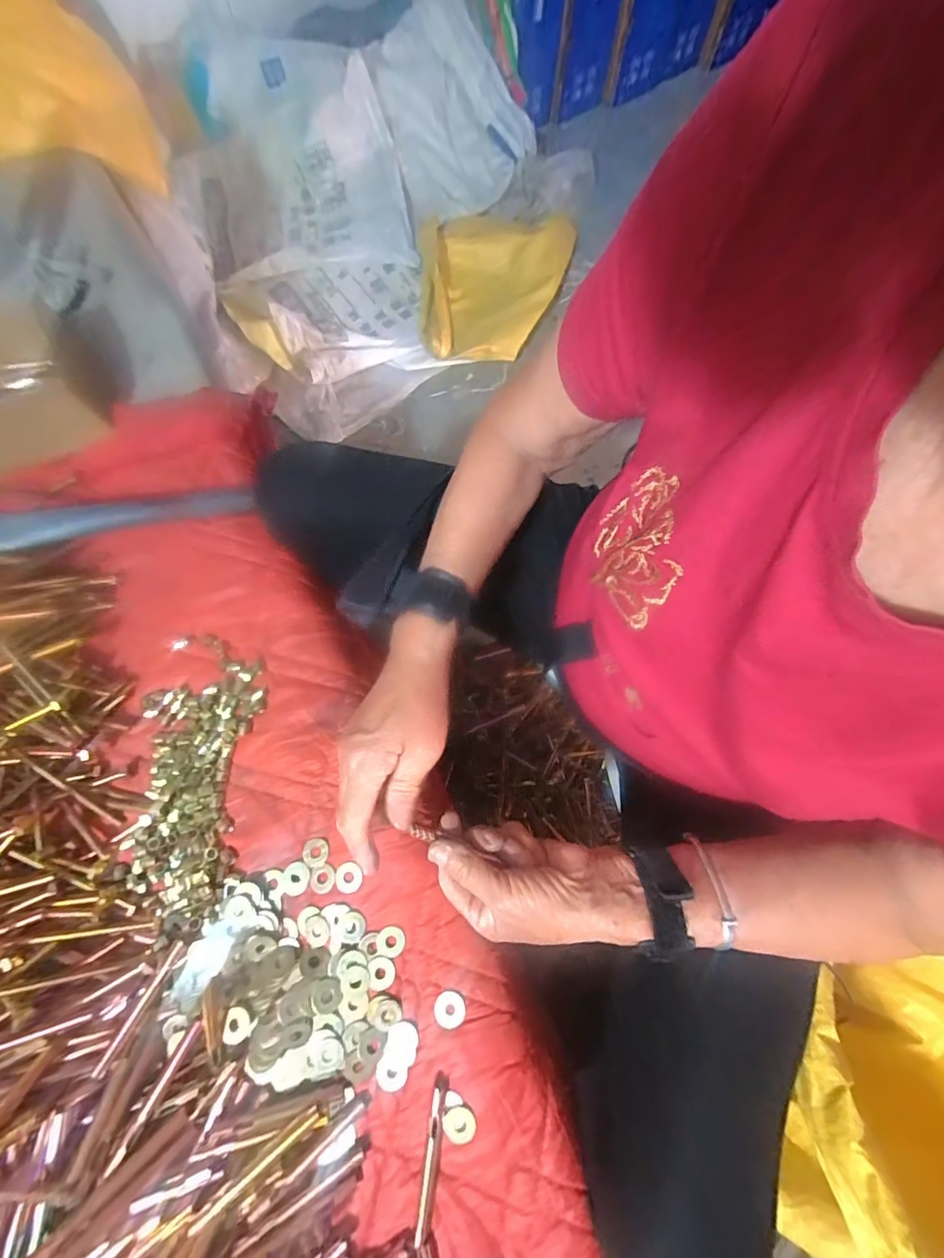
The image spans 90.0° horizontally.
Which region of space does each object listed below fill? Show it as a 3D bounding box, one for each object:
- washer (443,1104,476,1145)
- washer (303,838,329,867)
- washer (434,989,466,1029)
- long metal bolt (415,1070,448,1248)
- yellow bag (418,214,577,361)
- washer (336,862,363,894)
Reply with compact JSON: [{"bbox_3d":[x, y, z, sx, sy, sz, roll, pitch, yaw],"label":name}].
[{"bbox_3d":[-0.009,0.353,0.336,0.023,0.004,0.023,0,74,1],"label":"washer"},{"bbox_3d":[-0.130,0.186,0.392,0.021,0.004,0.022,0,74,1],"label":"washer"},{"bbox_3d":[-0.017,0.291,0.361,0.023,0.004,0.023,-2,59,4],"label":"washer"},{"bbox_3d":[-0.028,0.370,0.329,0.010,0.009,0.096,8,74,4],"label":"long metal bolt"},{"bbox_3d":[0.053,-0.787,1.064,0.329,0.119,0.357,1,74,2],"label":"yellow bag"},{"bbox_3d":[-0.102,0.206,0.390,0.023,0.004,0.022,-3,69,8],"label":"washer"}]

